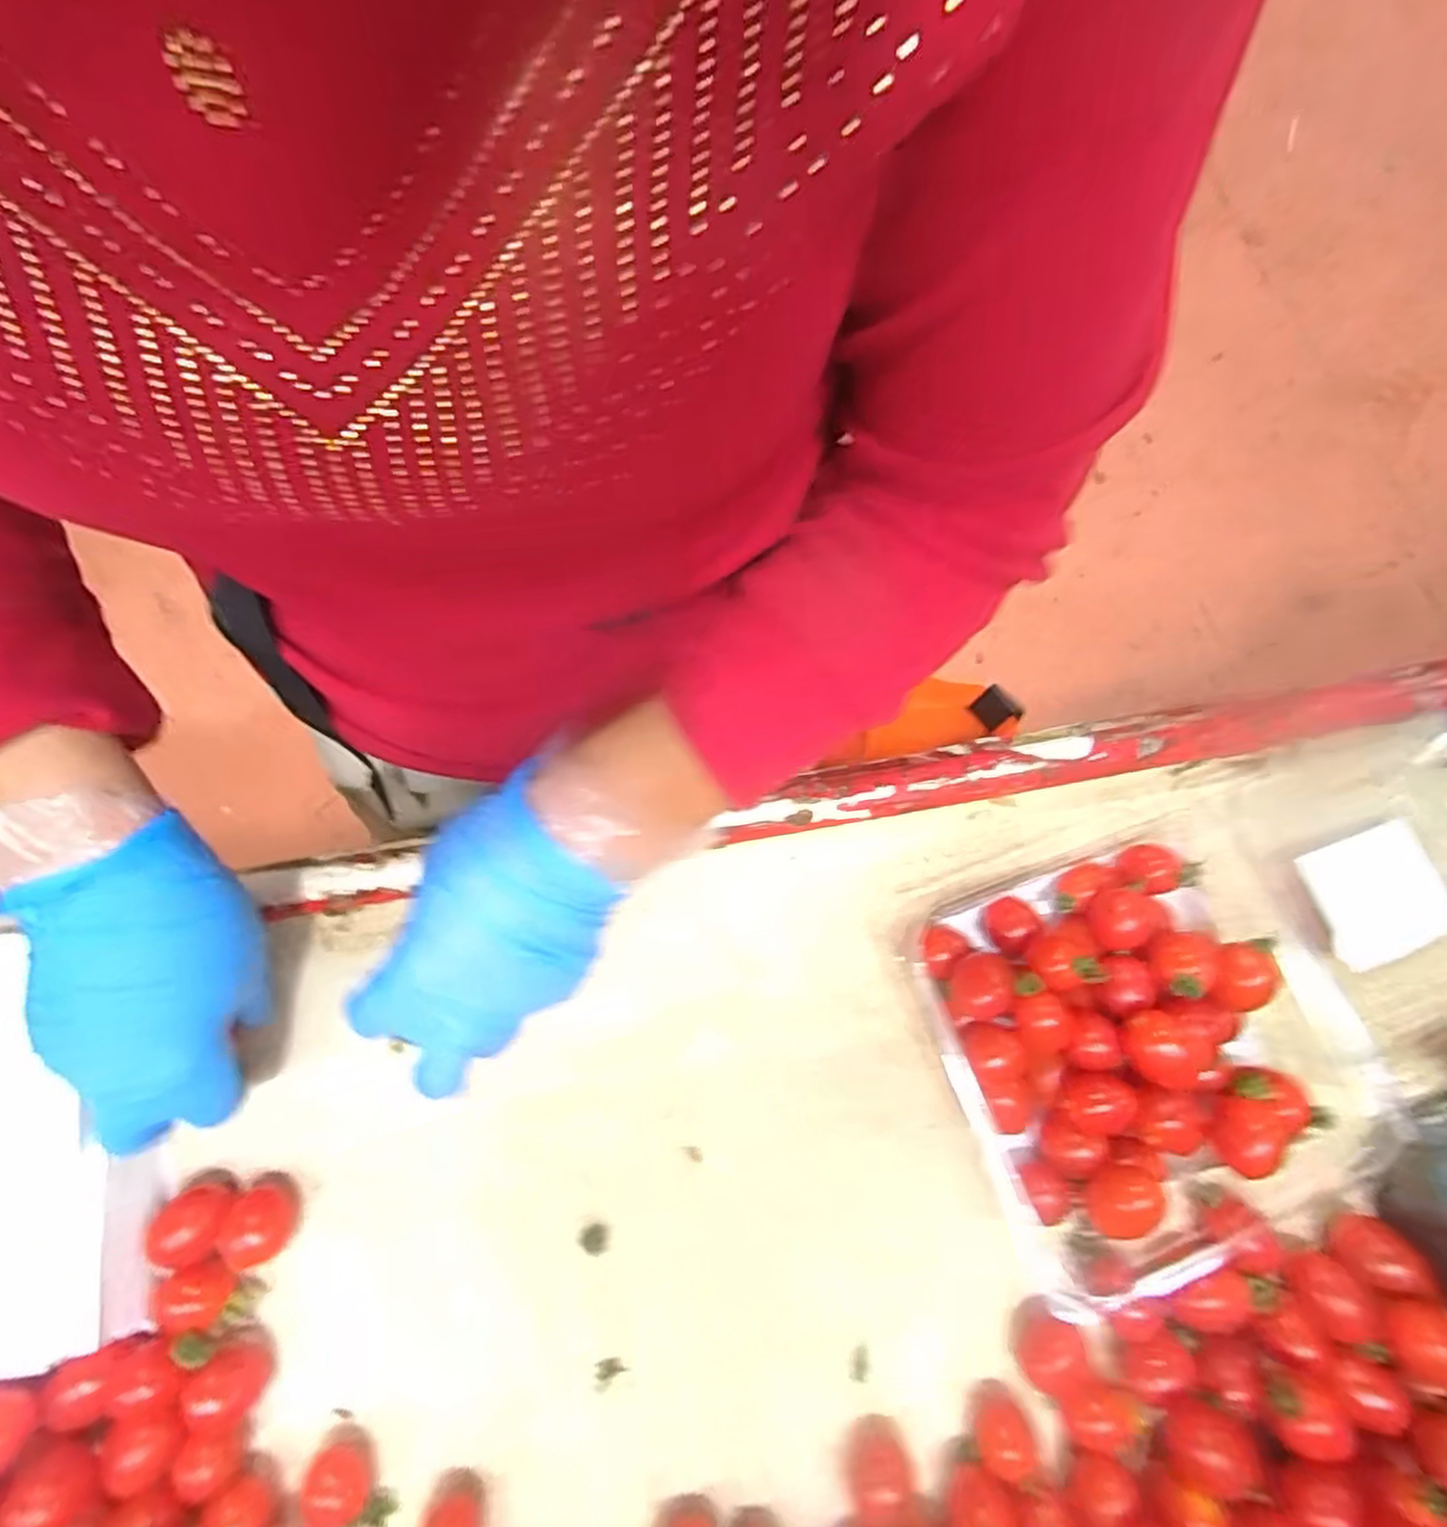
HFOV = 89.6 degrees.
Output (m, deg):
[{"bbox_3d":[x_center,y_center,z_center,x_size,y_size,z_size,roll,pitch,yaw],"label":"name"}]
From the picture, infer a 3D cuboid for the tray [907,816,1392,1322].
[{"bbox_3d":[0.188,0.137,0.335,0.172,0.057,0.182,-18,74,-7],"label":"tray"}]

